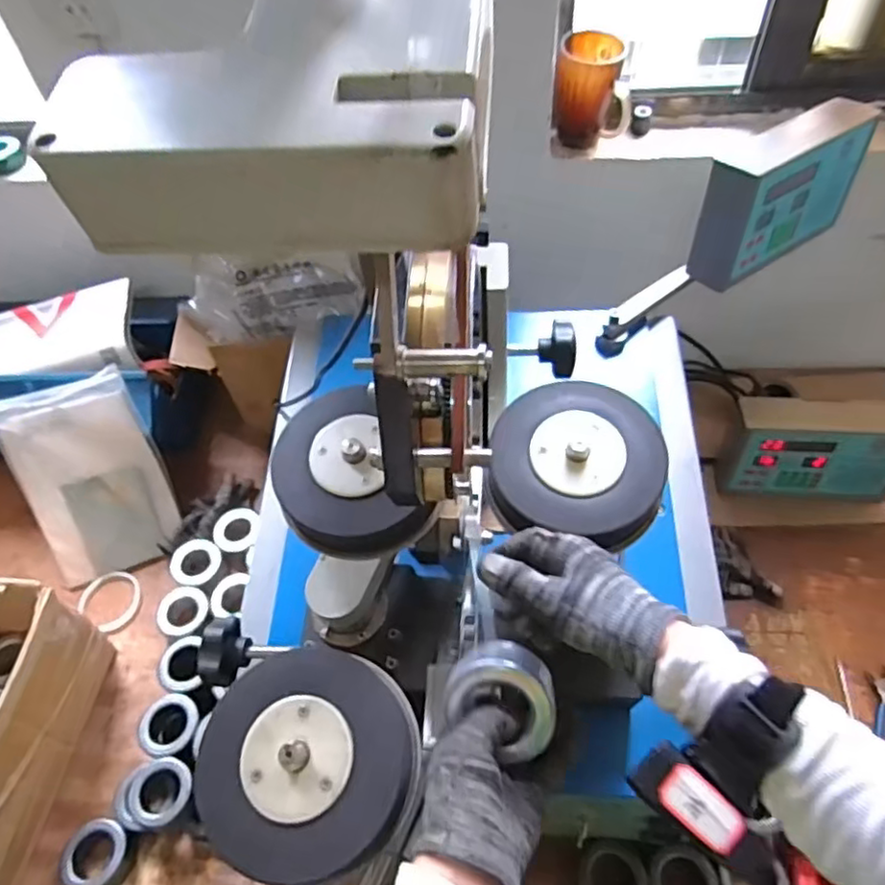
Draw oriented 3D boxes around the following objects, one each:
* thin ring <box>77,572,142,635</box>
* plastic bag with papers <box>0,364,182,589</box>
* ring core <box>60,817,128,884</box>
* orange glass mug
[{"bbox_3d":[-0.461,0.219,0.915,0.084,0.017,0.077,-2,52,3],"label":"thin ring"},{"bbox_3d":[-0.493,0.050,0.913,0.189,0.278,0.043,-21,12,-11],"label":"plastic bag with papers"},{"bbox_3d":[-0.376,0.452,0.716,0.066,0.041,0.067,-2,52,3],"label":"ring core"},{"bbox_3d":[0.193,-0.442,0.841,0.096,0.127,0.072,7,53,9],"label":"orange glass mug"}]

